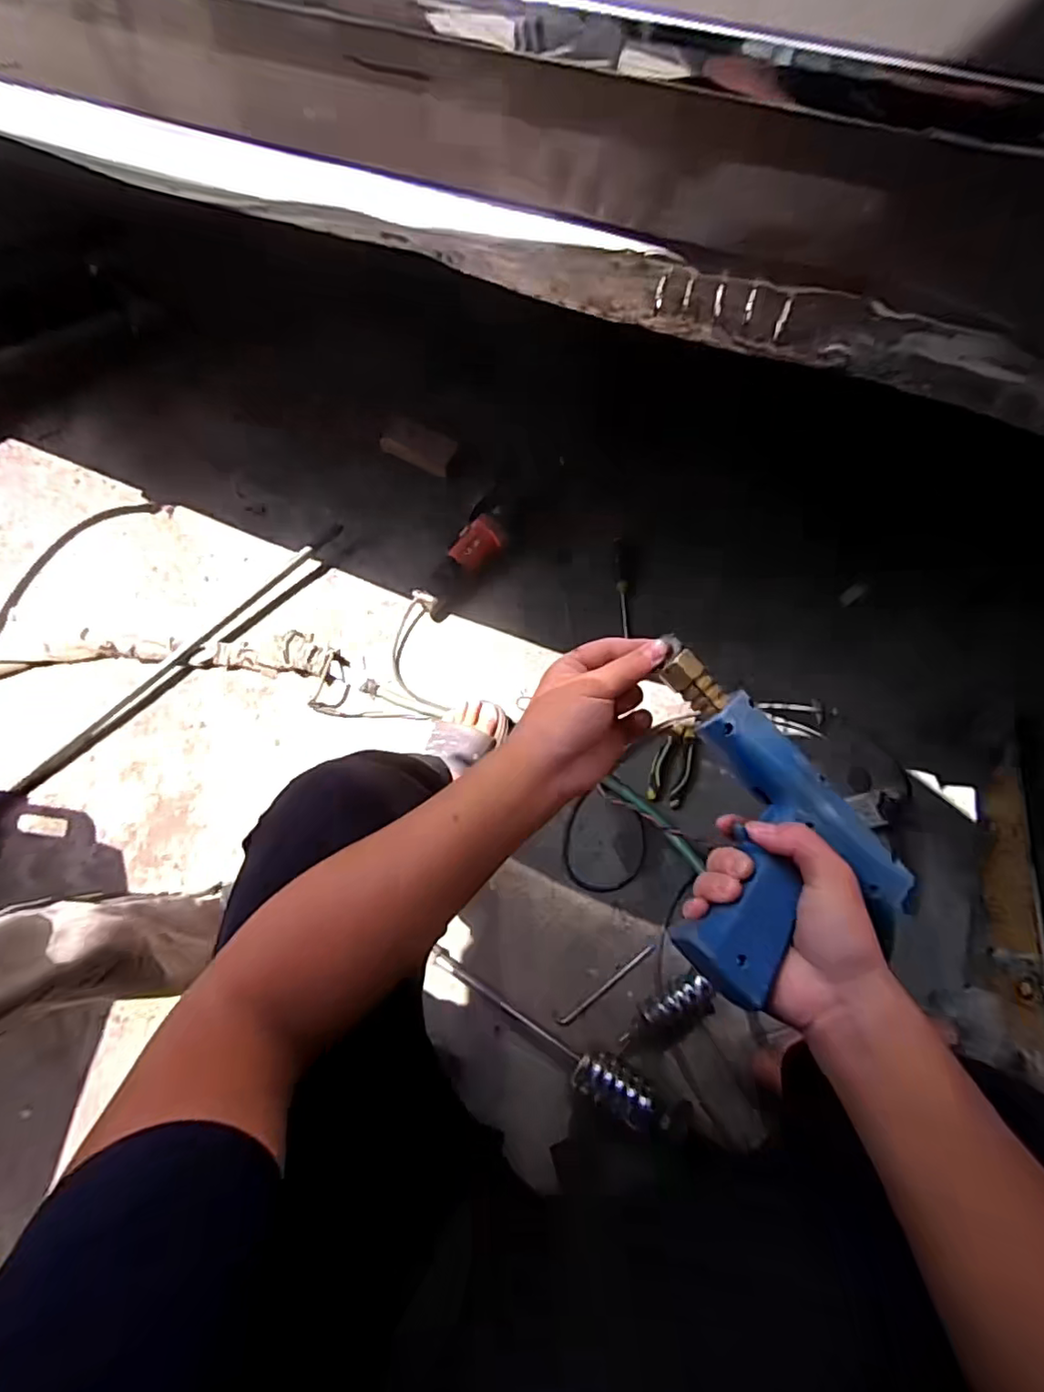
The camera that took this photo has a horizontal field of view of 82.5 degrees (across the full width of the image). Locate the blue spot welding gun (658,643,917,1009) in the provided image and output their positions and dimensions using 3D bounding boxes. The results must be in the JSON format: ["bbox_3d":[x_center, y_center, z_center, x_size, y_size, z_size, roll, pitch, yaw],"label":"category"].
[{"bbox_3d":[0.138,0.092,0.385,0.152,0.042,0.214,-43,74,-13],"label":"blue spot welding gun"}]

